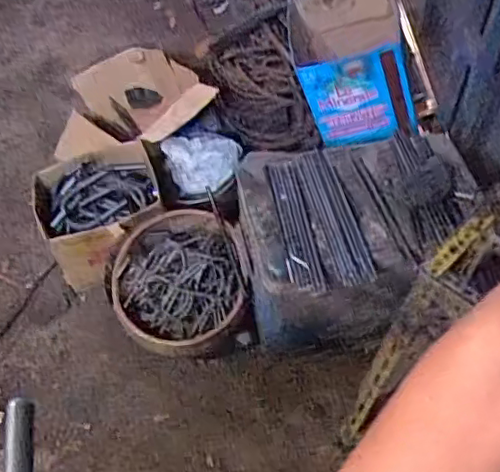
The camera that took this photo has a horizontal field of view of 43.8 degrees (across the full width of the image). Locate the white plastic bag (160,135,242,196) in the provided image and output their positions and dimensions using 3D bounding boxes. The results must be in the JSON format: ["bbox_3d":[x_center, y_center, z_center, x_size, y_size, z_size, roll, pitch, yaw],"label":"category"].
[{"bbox_3d":[-0.120,-0.199,1.664,0.193,0.099,0.227,-18,54,-12],"label":"white plastic bag"}]

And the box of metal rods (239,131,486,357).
[{"bbox_3d":[0.229,0.008,1.405,0.478,0.339,0.377,-11,53,-7],"label":"box of metal rods"}]

